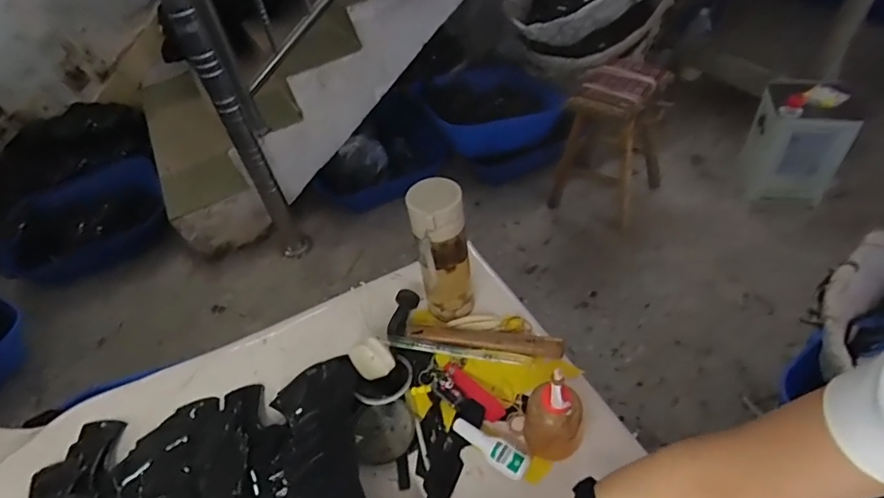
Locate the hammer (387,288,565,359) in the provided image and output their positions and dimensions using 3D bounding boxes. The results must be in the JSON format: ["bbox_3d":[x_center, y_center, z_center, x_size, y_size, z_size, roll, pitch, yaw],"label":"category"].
[{"bbox_3d":[0.046,0.108,0.702,0.240,0.021,0.081,4,46,13],"label":"hammer"}]

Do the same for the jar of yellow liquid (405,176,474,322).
[{"bbox_3d":[0.002,0.009,0.667,0.076,0.208,0.069,-7,47,3],"label":"jar of yellow liquid"}]

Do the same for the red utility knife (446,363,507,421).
[{"bbox_3d":[0.040,0.180,0.637,0.023,0.006,0.097,-31,51,-28],"label":"red utility knife"}]

